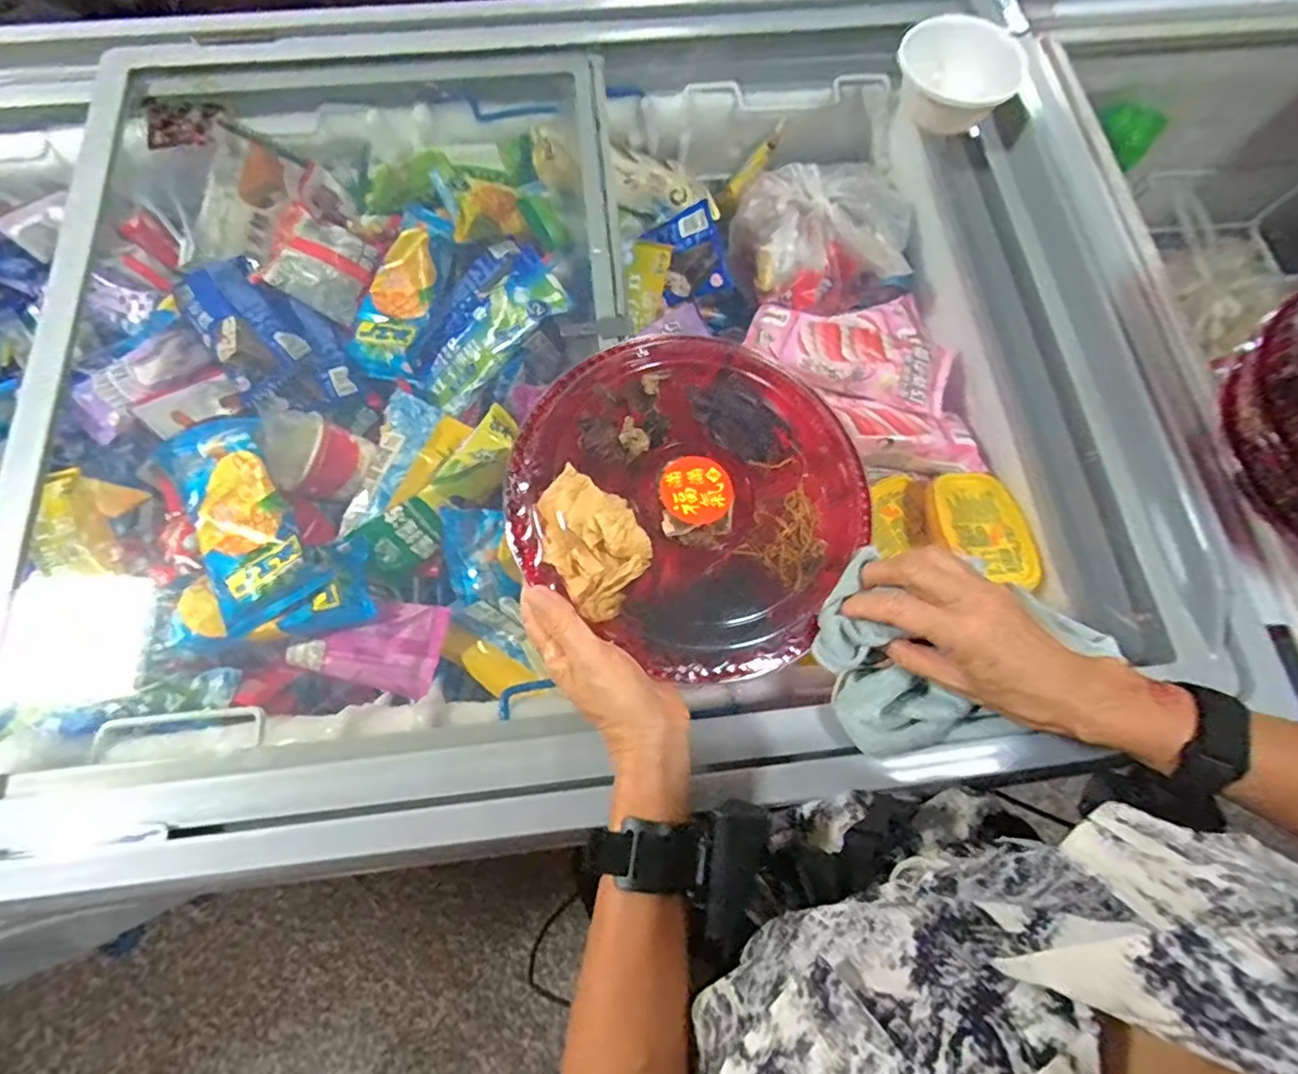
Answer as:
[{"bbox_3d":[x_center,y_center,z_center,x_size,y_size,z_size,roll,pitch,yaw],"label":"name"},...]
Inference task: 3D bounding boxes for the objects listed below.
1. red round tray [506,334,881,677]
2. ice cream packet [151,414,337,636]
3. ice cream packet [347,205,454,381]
[{"bbox_3d":[0.030,-0.032,0.450,0.235,0.047,0.226,0,71,-1],"label":"red round tray"},{"bbox_3d":[-0.353,-0.016,0.549,0.084,0.038,0.184,-29,74,-10],"label":"ice cream packet"},{"bbox_3d":[-0.247,-0.253,0.642,0.078,0.035,0.181,19,87,6],"label":"ice cream packet"}]

